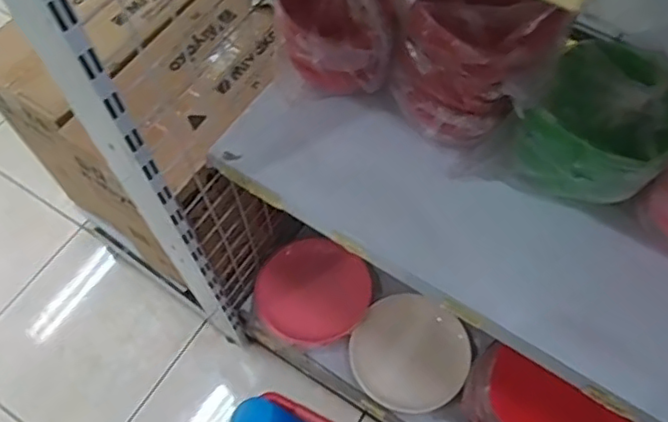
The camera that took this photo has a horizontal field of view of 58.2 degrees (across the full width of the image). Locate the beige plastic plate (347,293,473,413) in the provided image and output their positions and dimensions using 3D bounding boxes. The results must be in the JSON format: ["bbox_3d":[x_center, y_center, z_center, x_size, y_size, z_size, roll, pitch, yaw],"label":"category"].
[{"bbox_3d":[0.144,0.268,1.137,0.214,0.013,0.207,-1,83,11],"label":"beige plastic plate"}]

